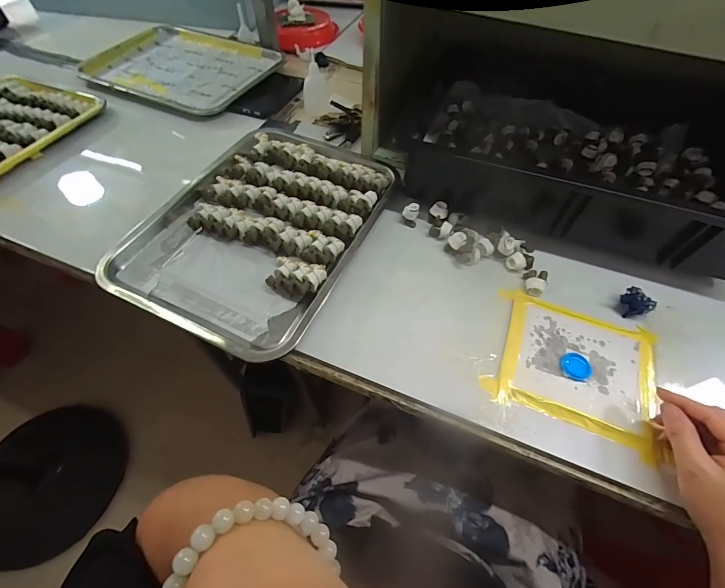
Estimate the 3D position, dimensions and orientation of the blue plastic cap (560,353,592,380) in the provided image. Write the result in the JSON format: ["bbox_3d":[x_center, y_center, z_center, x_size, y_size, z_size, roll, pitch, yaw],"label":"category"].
[{"bbox_3d":[0.222,0.075,0.360,0.027,0.006,0.029,0,57,0],"label":"blue plastic cap"}]

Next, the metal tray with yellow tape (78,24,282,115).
[{"bbox_3d":[-0.363,-0.460,0.698,0.341,0.017,0.257,20,59,12],"label":"metal tray with yellow tape"}]

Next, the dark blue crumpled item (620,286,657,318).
[{"bbox_3d":[0.312,0.010,0.397,0.028,0.020,0.032,-24,60,-15],"label":"dark blue crumpled item"}]

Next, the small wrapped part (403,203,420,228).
[{"bbox_3d":[0.066,-0.108,0.471,0.021,0.025,0.020,0,57,0],"label":"small wrapped part"}]

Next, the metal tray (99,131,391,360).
[{"bbox_3d":[-0.125,-0.098,0.460,0.263,0.029,0.356,24,60,14],"label":"metal tray"}]

